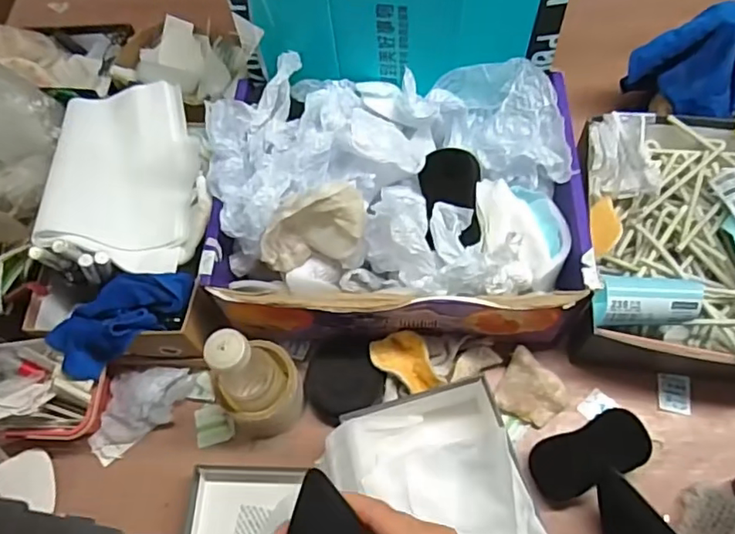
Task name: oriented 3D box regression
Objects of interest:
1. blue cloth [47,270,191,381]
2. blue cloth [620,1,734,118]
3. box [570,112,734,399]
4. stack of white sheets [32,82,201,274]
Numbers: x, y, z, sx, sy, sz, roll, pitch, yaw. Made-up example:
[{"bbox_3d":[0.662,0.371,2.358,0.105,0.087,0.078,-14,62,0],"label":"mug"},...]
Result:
[{"bbox_3d":[-0.267,0.053,0.632,0.154,0.043,0.076,-34,65,-13],"label":"blue cloth"},{"bbox_3d":[0.412,-0.257,0.712,0.143,0.123,0.081,37,71,20],"label":"blue cloth"},{"bbox_3d":[0.383,-0.026,0.677,0.266,0.108,0.320,6,63,7],"label":"box"},{"bbox_3d":[-0.289,-0.116,0.683,0.160,0.032,0.248,2,63,-13],"label":"stack of white sheets"}]

